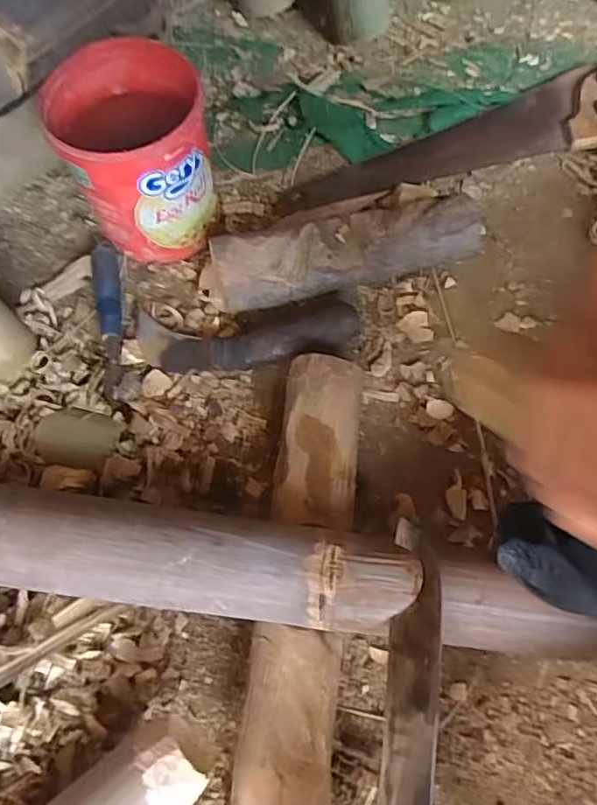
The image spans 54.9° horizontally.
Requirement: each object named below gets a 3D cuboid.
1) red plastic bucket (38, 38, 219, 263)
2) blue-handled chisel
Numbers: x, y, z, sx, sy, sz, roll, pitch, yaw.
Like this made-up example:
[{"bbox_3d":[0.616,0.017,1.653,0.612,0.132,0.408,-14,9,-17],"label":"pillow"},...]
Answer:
[{"bbox_3d":[-0.157,-0.242,0.572,0.137,0.154,0.147,1,68,-1],"label":"red plastic bucket"},{"bbox_3d":[-0.188,-0.087,0.573,0.023,0.025,0.191,-10,68,-6],"label":"blue-handled chisel"}]

